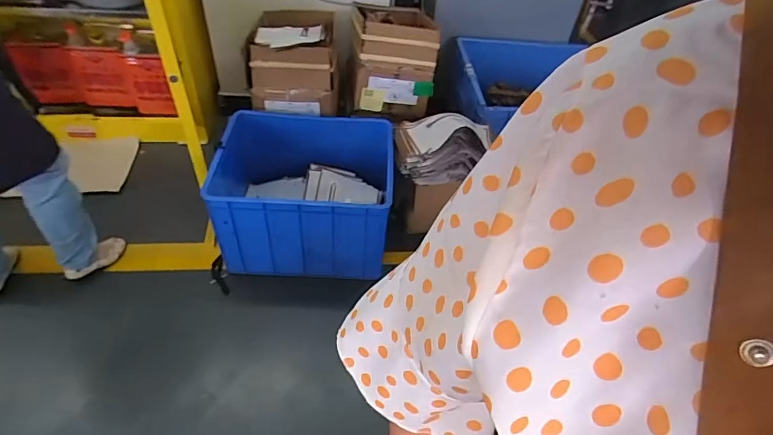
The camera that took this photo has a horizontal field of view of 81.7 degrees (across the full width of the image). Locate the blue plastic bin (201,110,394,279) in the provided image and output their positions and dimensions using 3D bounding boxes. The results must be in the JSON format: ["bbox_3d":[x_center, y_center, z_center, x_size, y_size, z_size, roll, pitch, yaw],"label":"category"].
[{"bbox_3d":[-0.308,-0.086,1.663,0.620,0.411,0.448,2,45,-4],"label":"blue plastic bin"}]

